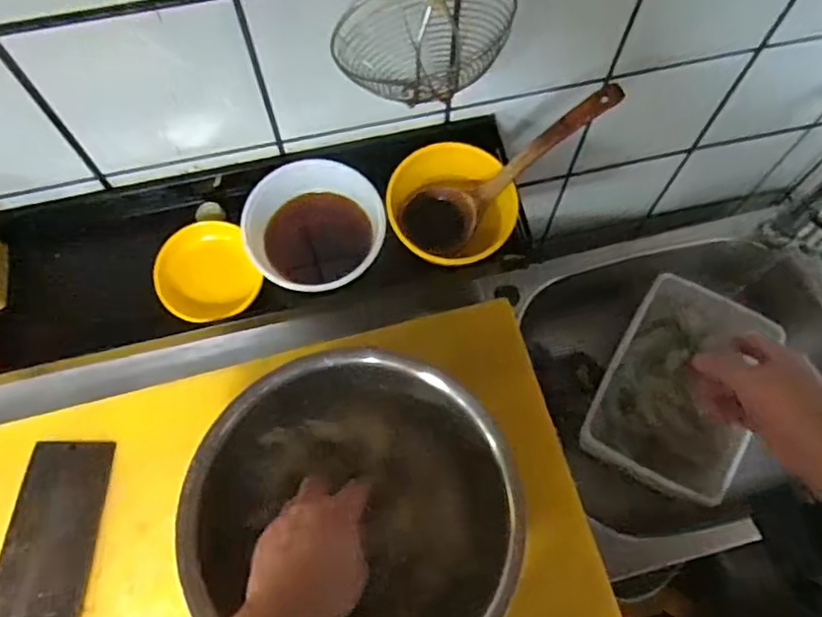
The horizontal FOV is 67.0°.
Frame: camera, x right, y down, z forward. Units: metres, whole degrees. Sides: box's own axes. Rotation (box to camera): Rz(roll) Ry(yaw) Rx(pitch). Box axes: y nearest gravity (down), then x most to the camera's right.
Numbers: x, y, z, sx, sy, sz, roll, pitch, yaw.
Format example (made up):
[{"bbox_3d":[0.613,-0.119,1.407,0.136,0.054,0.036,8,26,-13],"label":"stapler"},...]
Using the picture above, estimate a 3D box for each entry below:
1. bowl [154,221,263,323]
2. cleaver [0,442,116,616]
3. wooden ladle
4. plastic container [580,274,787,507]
[{"bbox_3d":[-0.173,-0.029,0.536,0.082,0.033,0.082,0,90,-1],"label":"bowl"},{"bbox_3d":[-0.327,0.260,0.533,0.083,0.026,0.288,0,68,0],"label":"cleaver"},{"bbox_3d":[0.082,-0.116,0.510,0.199,0.044,0.056,-32,68,22],"label":"wooden ladle"},{"bbox_3d":[0.326,0.096,0.757,0.158,0.066,0.239,28,71,11],"label":"plastic container"}]

